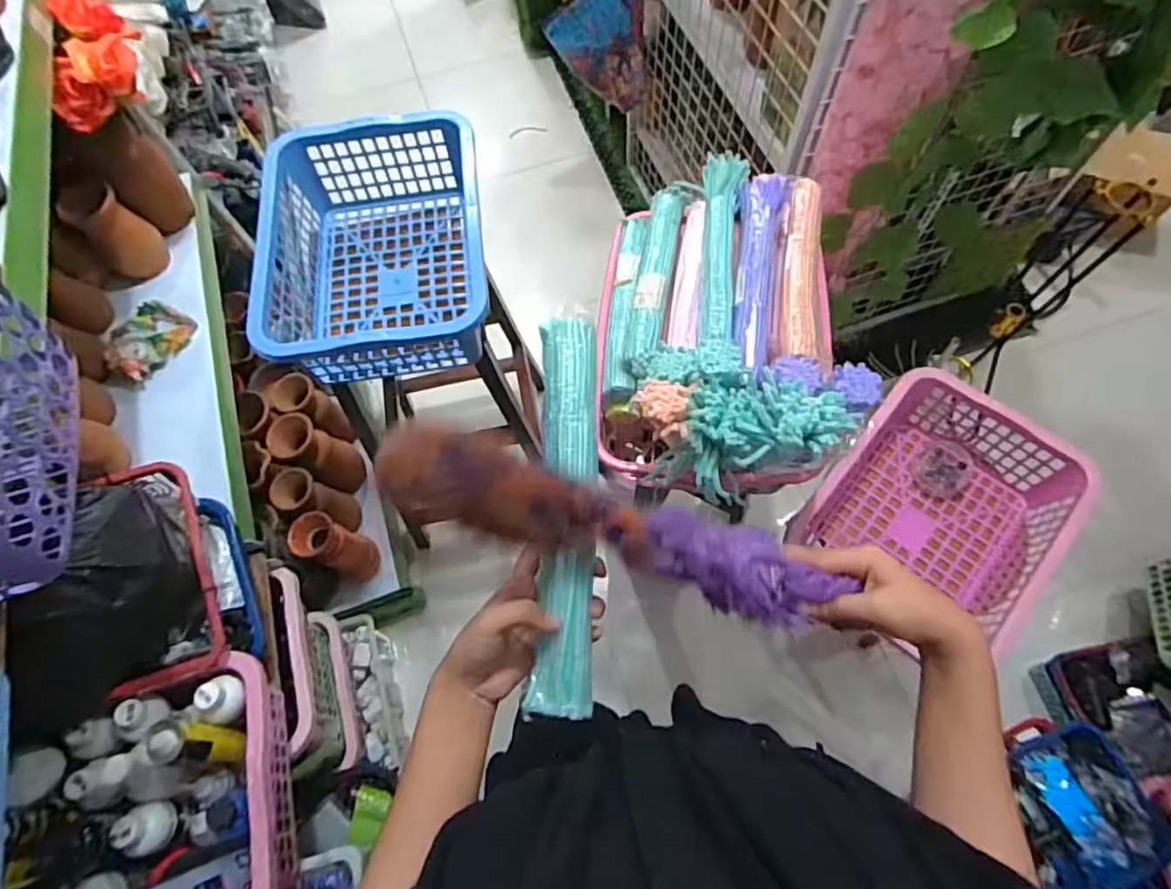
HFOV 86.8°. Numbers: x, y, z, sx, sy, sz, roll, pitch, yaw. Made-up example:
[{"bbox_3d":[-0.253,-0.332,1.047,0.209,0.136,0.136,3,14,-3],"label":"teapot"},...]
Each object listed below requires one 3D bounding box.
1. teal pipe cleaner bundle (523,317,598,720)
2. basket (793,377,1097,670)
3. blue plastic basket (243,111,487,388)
[{"bbox_3d":[-0.015,0.053,0.474,0.046,0.023,0.299,1,86,3],"label":"teal pipe cleaner bundle"},{"bbox_3d":[0.559,0.100,0.982,0.308,0.158,0.365,41,74,18],"label":"basket"},{"bbox_3d":[-0.310,-0.298,0.949,0.313,0.149,0.413,-9,66,-1],"label":"blue plastic basket"}]

